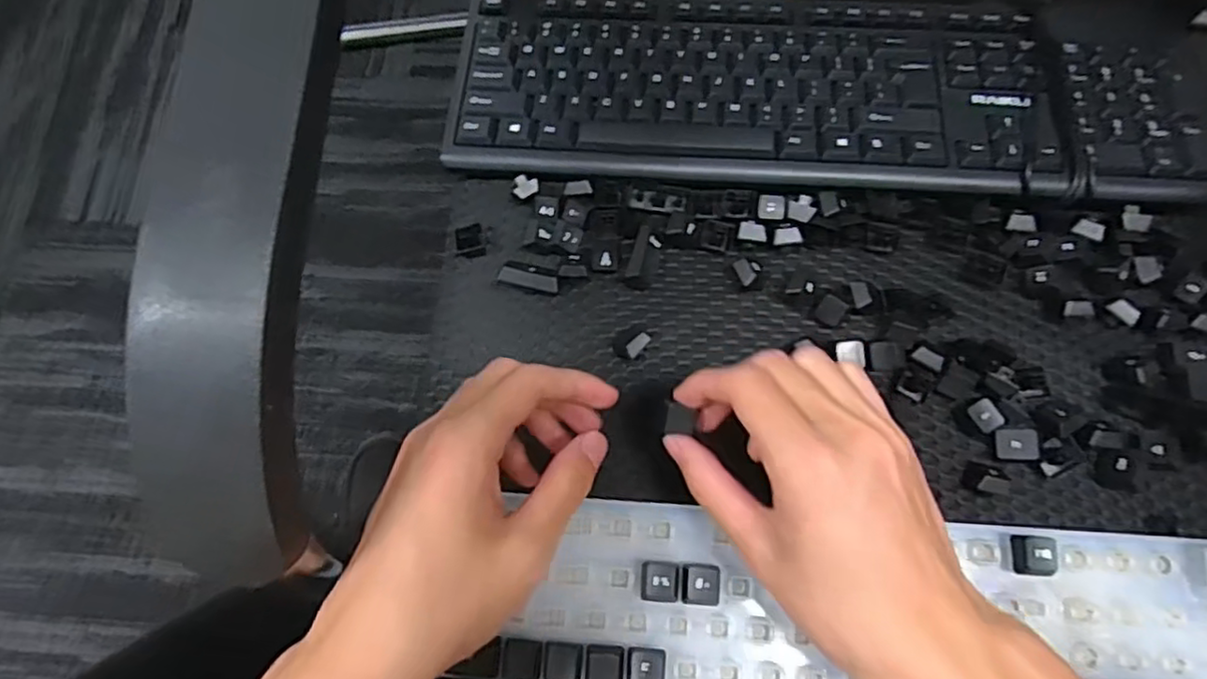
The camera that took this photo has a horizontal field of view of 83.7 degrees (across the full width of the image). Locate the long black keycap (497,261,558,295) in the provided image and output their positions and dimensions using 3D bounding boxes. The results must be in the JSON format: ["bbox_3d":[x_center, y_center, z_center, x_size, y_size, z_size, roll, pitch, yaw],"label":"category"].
[{"bbox_3d":[-0.041,-0.035,0.382,0.035,0.010,0.013,14,75,5],"label":"long black keycap"}]

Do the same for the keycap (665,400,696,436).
[{"bbox_3d":[0.035,0.037,0.309,0.013,0.005,0.015,6,74,3],"label":"keycap"}]

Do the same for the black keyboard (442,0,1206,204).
[{"bbox_3d":[0.127,-0.153,0.405,0.434,0.016,0.134,4,74,3],"label":"black keyboard"}]

